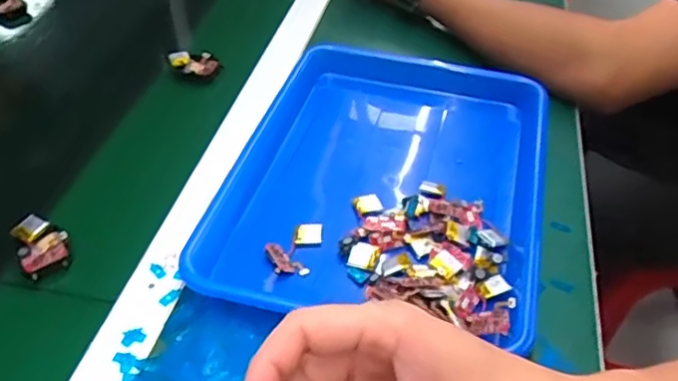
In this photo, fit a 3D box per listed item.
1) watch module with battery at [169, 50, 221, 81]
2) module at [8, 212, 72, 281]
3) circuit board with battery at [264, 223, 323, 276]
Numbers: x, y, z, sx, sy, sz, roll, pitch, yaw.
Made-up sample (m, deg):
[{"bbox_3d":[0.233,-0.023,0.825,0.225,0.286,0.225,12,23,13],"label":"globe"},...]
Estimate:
[{"bbox_3d":[-0.158,-0.138,0.657,0.056,0.018,0.031,10,46,8],"label":"watch module with battery"},{"bbox_3d":[-0.231,0.043,0.470,0.036,0.017,0.056,-21,50,-22],"label":"module"},{"bbox_3d":[-0.035,0.043,0.468,0.036,0.010,0.053,13,46,11],"label":"circuit board with battery"}]

